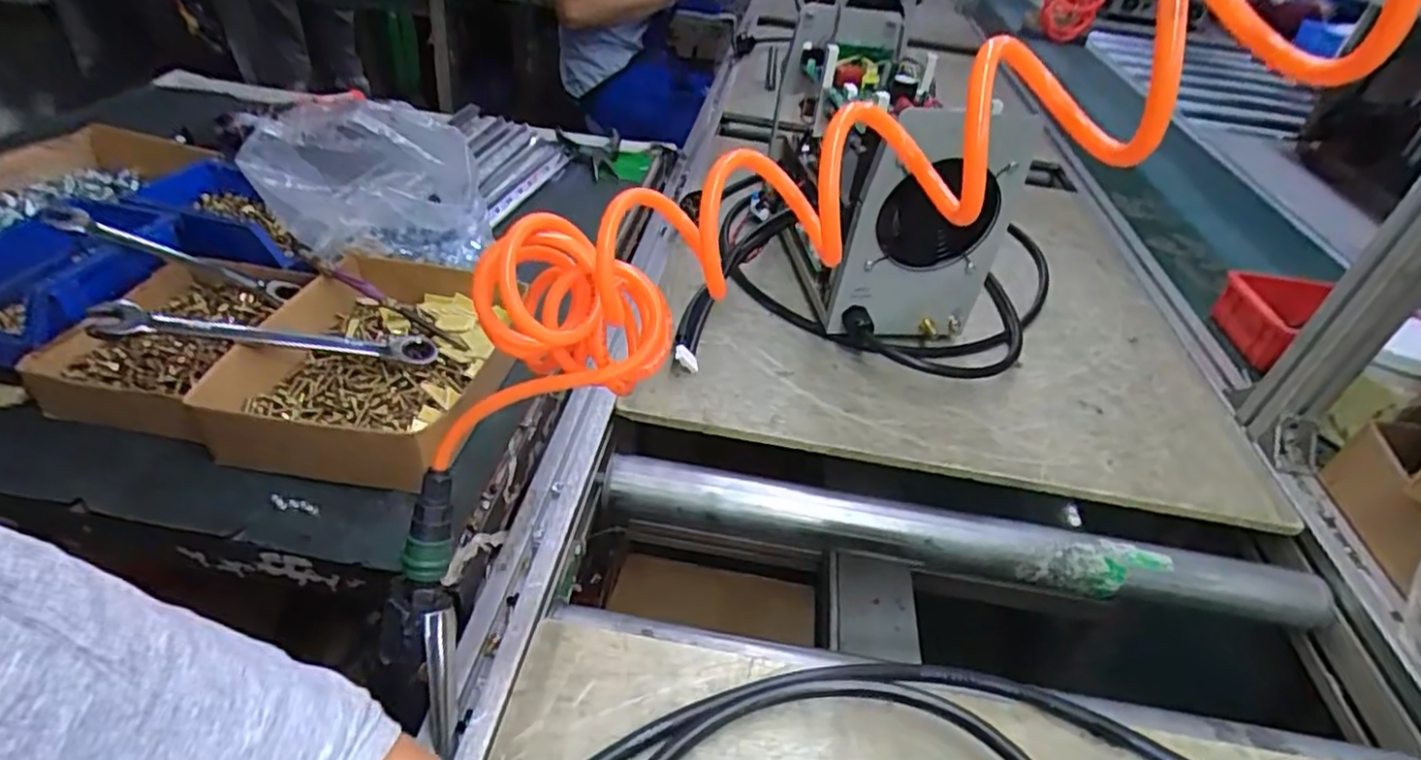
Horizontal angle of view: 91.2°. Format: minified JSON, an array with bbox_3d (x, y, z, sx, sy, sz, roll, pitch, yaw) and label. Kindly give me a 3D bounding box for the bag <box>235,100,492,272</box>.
[{"bbox_3d":[-0.298,-0.171,0.611,0.188,0.129,0.105,-6,40,-16],"label":"bag"}]

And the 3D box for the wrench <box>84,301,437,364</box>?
[{"bbox_3d":[-0.324,-0.034,0.522,0.218,0.019,0.031,6,35,-30],"label":"wrench"}]

